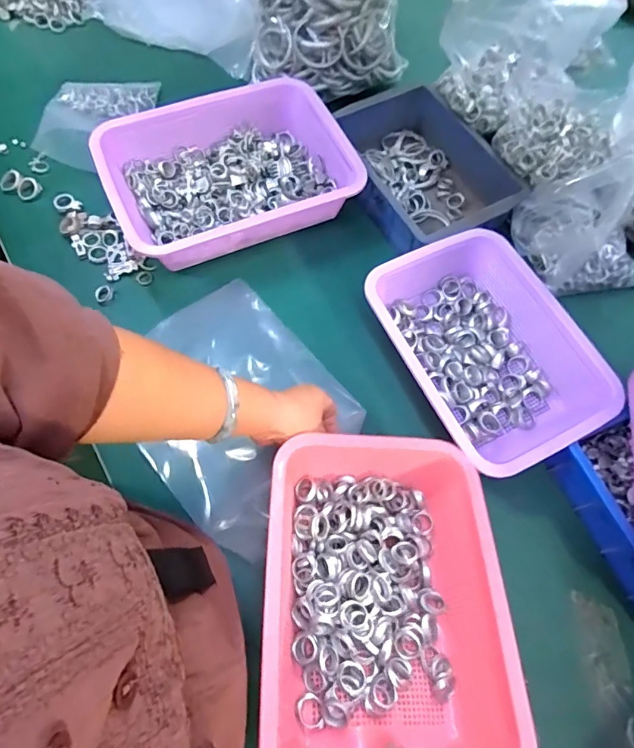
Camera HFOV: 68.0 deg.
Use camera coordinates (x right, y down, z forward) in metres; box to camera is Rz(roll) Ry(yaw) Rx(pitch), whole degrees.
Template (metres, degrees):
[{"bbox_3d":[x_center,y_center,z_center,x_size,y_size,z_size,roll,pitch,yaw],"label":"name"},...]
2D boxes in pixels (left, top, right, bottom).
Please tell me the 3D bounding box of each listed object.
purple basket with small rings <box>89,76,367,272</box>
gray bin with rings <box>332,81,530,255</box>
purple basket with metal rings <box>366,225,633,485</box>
[{"bbox_3d":[-0.109,-0.262,0.617,0.301,0.071,0.221,-22,70,-11],"label":"purple basket with small rings"},{"bbox_3d":[0.153,-0.283,0.658,0.209,0.072,0.250,-26,71,-12],"label":"gray bin with rings"},{"bbox_3d":[0.196,-0.031,0.547,0.191,0.067,0.268,-25,71,-11],"label":"purple basket with metal rings"}]

